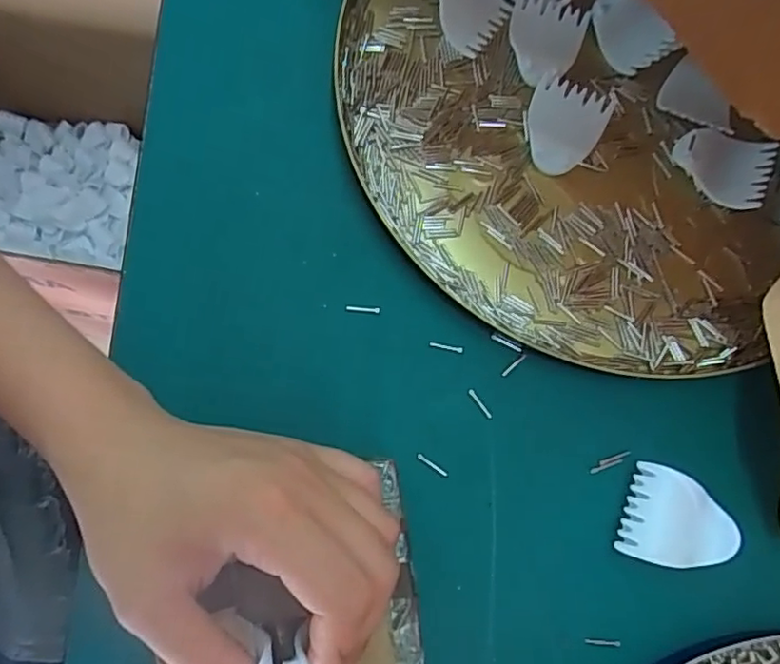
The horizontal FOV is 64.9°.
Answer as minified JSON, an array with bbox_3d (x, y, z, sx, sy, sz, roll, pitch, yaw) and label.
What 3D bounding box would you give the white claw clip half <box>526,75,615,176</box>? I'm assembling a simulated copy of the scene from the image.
[{"bbox_3d":[0.088,-0.106,0.316,0.040,0.007,0.051,26,76,5],"label":"white claw clip half"}]

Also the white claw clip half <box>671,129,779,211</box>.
[{"bbox_3d":[0.172,-0.087,0.319,0.048,0.009,0.038,24,76,4],"label":"white claw clip half"}]

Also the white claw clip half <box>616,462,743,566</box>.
[{"bbox_3d":[0.126,0.083,0.269,0.045,0.012,0.040,17,76,2],"label":"white claw clip half"}]

